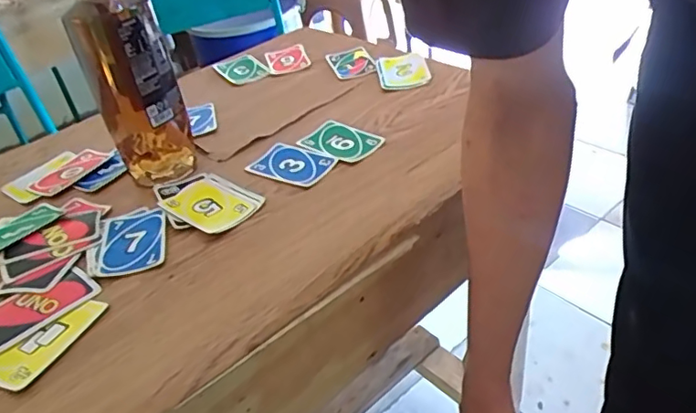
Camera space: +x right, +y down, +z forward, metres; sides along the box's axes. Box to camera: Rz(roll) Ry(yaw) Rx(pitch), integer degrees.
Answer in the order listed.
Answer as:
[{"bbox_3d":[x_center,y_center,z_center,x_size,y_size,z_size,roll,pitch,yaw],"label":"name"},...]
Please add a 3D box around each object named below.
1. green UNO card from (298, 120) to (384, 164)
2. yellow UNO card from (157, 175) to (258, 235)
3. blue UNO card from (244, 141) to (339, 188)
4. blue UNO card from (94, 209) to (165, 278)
[{"bbox_3d":[-0.008,-0.070,0.598,0.085,0.005,0.052,25,55,35],"label":"green UNO card"},{"bbox_3d":[-0.133,-0.002,0.529,0.095,0.008,0.058,23,48,40],"label":"yellow UNO card"},{"bbox_3d":[-0.058,-0.044,0.576,0.089,0.004,0.062,22,47,34],"label":"blue UNO card"},{"bbox_3d":[-0.193,0.030,0.499,0.057,0.006,0.091,-11,37,-9],"label":"blue UNO card"}]

